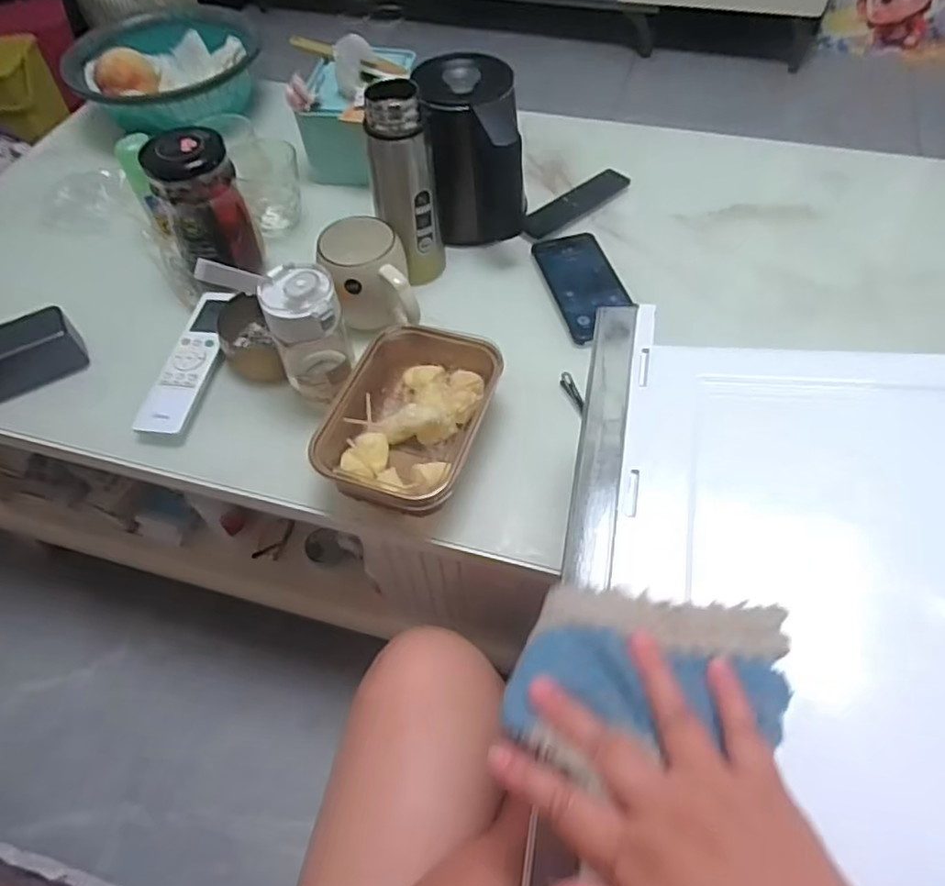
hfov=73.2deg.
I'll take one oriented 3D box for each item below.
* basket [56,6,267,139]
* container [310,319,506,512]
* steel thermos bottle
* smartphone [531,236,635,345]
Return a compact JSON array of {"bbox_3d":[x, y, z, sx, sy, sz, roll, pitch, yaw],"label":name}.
[{"bbox_3d":[-0.444,-0.557,0.947,0.239,0.070,0.236,-1,55,2],"label":"basket"},{"bbox_3d":[-0.059,-0.019,0.580,0.128,0.064,0.172,16,57,13],"label":"container"},{"bbox_3d":[-0.069,-0.260,0.658,0.065,0.185,0.069,-9,56,-4],"label":"steel thermos bottle"},{"bbox_3d":[0.123,-0.179,0.710,0.075,0.012,0.163,-12,56,-6],"label":"smartphone"}]

